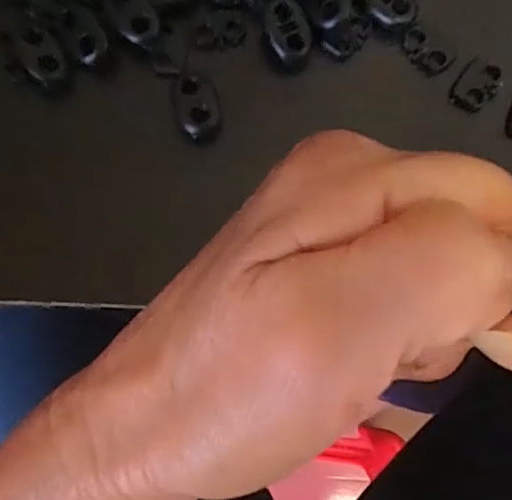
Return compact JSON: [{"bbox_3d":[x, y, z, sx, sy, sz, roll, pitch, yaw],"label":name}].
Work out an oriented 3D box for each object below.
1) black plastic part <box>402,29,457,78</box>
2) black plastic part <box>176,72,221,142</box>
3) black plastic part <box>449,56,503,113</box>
[{"bbox_3d":[0.057,-0.066,0.197,0.018,0.004,0.010,43,81,8],"label":"black plastic part"},{"bbox_3d":[-0.019,-0.048,0.191,0.013,0.013,0.026,-13,79,-3],"label":"black plastic part"},{"bbox_3d":[0.073,-0.054,0.195,0.013,0.006,0.015,37,81,7],"label":"black plastic part"}]

